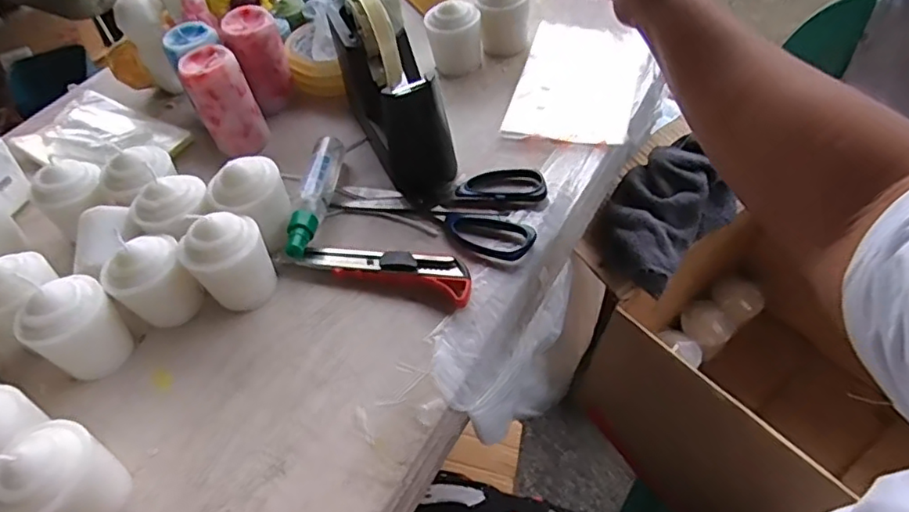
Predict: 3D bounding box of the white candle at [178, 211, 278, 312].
[{"bbox_3d":[-0.169,0.002,0.445,0.050,0.071,0.048,-8,51,0],"label":"white candle"}]

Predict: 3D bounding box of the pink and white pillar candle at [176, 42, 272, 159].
[{"bbox_3d":[-0.217,-0.147,0.559,0.054,0.086,0.053,-23,53,-12],"label":"pink and white pillar candle"}]

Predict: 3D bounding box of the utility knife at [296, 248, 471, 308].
[{"bbox_3d":[-0.052,0.008,0.458,0.141,0.017,0.034,15,55,17],"label":"utility knife"}]

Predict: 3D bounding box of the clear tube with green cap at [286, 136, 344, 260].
[{"bbox_3d":[-0.120,-0.051,0.511,0.022,0.029,0.136,1,52,7],"label":"clear tube with green cap"}]

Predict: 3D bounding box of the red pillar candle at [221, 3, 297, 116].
[{"bbox_3d":[-0.193,-0.196,0.597,0.052,0.092,0.049,-23,53,-12],"label":"red pillar candle"}]

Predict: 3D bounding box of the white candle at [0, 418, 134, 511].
[{"bbox_3d":[-0.229,0.131,0.343,0.048,0.068,0.057,13,54,16],"label":"white candle"}]

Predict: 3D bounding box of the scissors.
[{"bbox_3d":[-0.019,-0.048,0.501,0.184,0.010,0.092,8,53,13],"label":"scissors"}]

